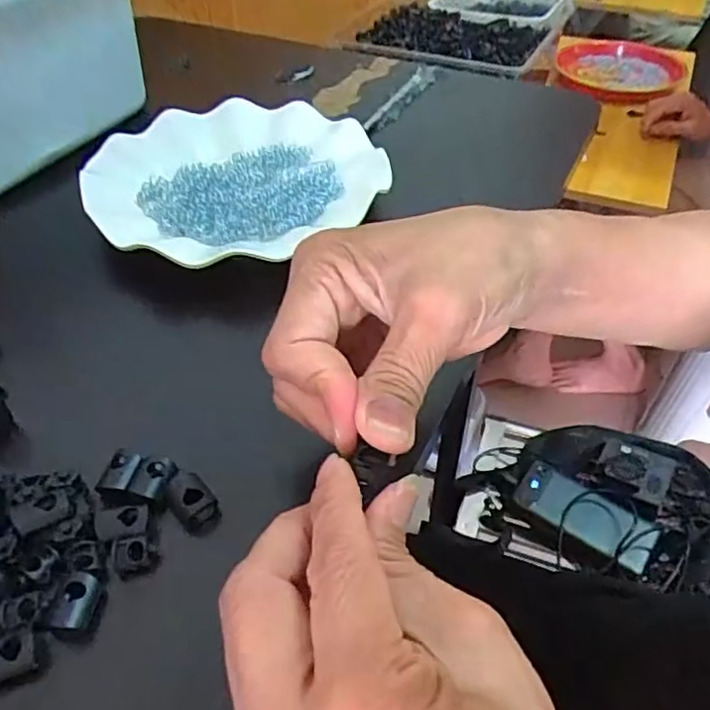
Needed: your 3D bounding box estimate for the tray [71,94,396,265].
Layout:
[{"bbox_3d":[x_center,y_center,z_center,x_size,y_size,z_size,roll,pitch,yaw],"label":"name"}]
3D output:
[{"bbox_3d":[-0.078,-0.118,0.413,0.181,0.021,0.168,-24,51,-21],"label":"tray"}]

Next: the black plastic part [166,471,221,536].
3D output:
[{"bbox_3d":[-0.066,0.060,0.257,0.015,0.017,0.022,-28,52,-24],"label":"black plastic part"}]

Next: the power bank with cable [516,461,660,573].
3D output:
[{"bbox_3d":[0.258,0.175,0.707,0.150,0.022,0.060,27,75,21],"label":"power bank with cable"}]

